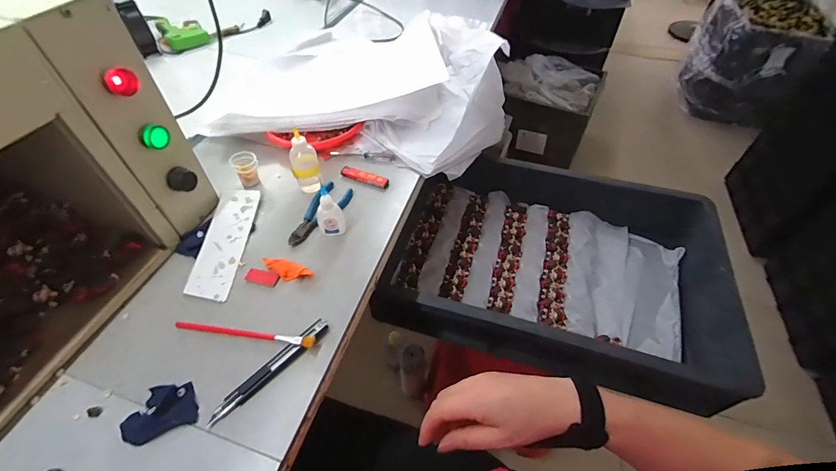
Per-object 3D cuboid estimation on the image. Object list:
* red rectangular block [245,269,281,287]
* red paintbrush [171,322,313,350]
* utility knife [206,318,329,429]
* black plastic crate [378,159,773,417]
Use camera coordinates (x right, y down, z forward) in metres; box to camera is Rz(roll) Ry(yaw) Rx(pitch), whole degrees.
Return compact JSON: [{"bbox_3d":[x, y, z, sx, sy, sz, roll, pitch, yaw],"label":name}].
[{"bbox_3d":[-0.194,0.052,0.469,0.041,0.004,0.019,10,51,8],"label":"red rectangular block"},{"bbox_3d":[-0.193,0.107,0.419,0.161,0.010,0.014,8,51,6],"label":"red paintbrush"},{"bbox_3d":[-0.154,0.140,0.396,0.017,0.008,0.141,35,58,25],"label":"utility knife"},{"bbox_3d":[0.248,0.044,0.718,0.574,0.119,0.395,14,51,11],"label":"black plastic crate"}]

